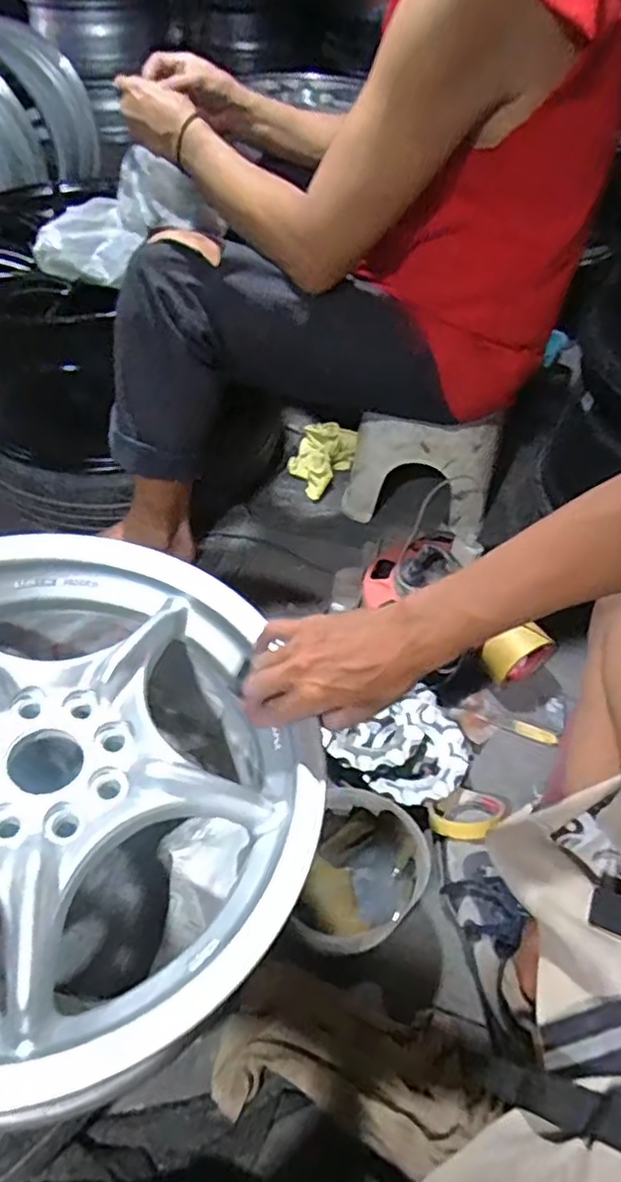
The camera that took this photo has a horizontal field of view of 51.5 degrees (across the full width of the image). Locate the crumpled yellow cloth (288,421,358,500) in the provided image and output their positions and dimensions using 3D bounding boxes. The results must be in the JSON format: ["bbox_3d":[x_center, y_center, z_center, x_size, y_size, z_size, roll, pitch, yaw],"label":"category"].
[{"bbox_3d":[0.023,-0.237,1.180,0.123,0.081,0.142,5,50,2],"label":"crumpled yellow cloth"}]

